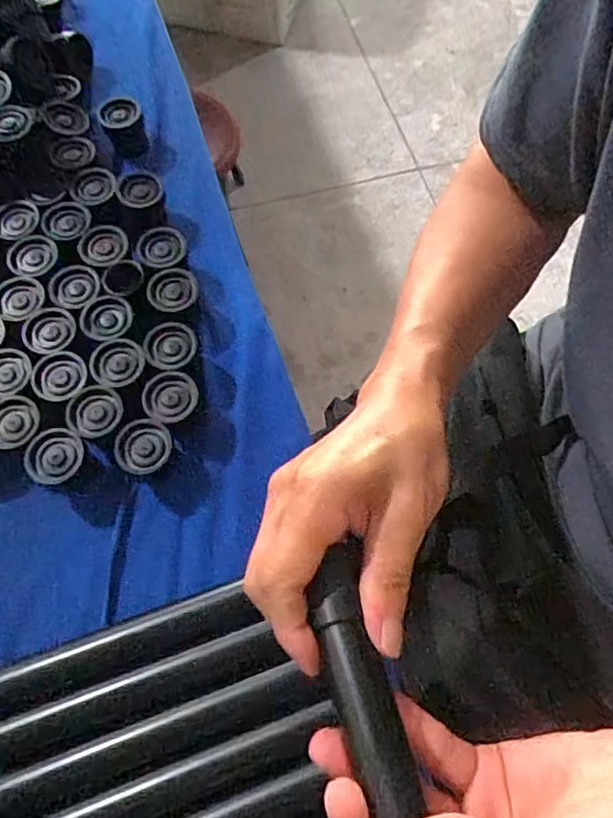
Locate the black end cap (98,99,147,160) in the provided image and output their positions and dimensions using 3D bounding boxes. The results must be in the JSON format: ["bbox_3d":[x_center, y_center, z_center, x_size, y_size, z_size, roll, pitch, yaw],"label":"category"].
[{"bbox_3d":[-0.147,-0.228,0.448,0.030,0.030,0.036,-21,70,-10],"label":"black end cap"}]

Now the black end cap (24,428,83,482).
[{"bbox_3d":[-0.156,0.029,0.344,0.029,0.011,0.034,37,72,13],"label":"black end cap"}]

